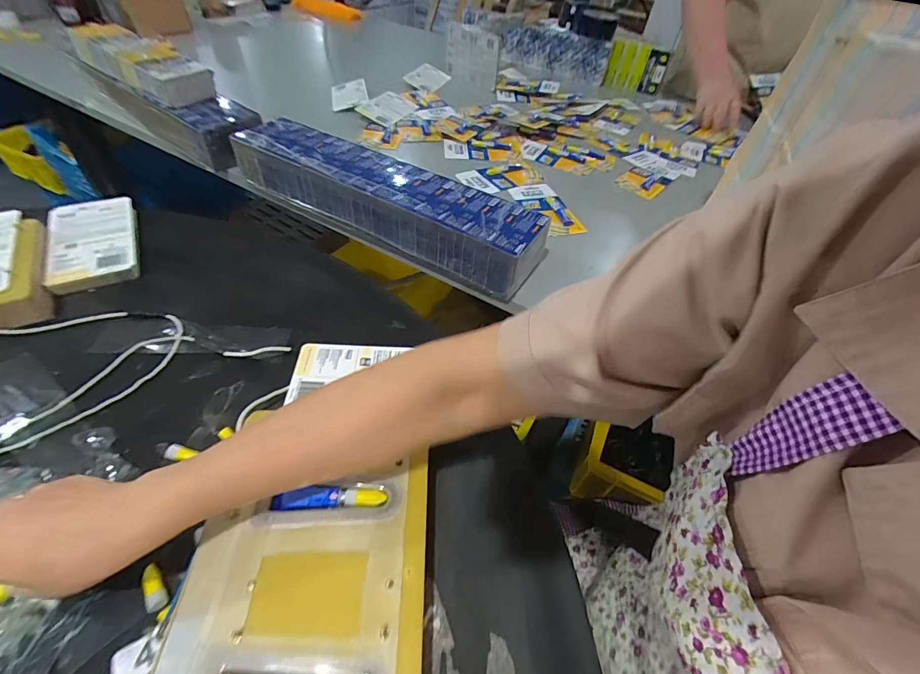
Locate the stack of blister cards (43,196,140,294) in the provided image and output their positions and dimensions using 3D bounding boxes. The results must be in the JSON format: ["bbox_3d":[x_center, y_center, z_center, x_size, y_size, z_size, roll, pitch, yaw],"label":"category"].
[{"bbox_3d":[-0.496,-0.136,0.551,0.095,0.018,0.189,-21,55,-23],"label":"stack of blister cards"}]

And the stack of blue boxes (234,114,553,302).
[{"bbox_3d":[-0.120,-0.224,0.638,0.532,0.073,0.127,28,52,17],"label":"stack of blue boxes"}]

